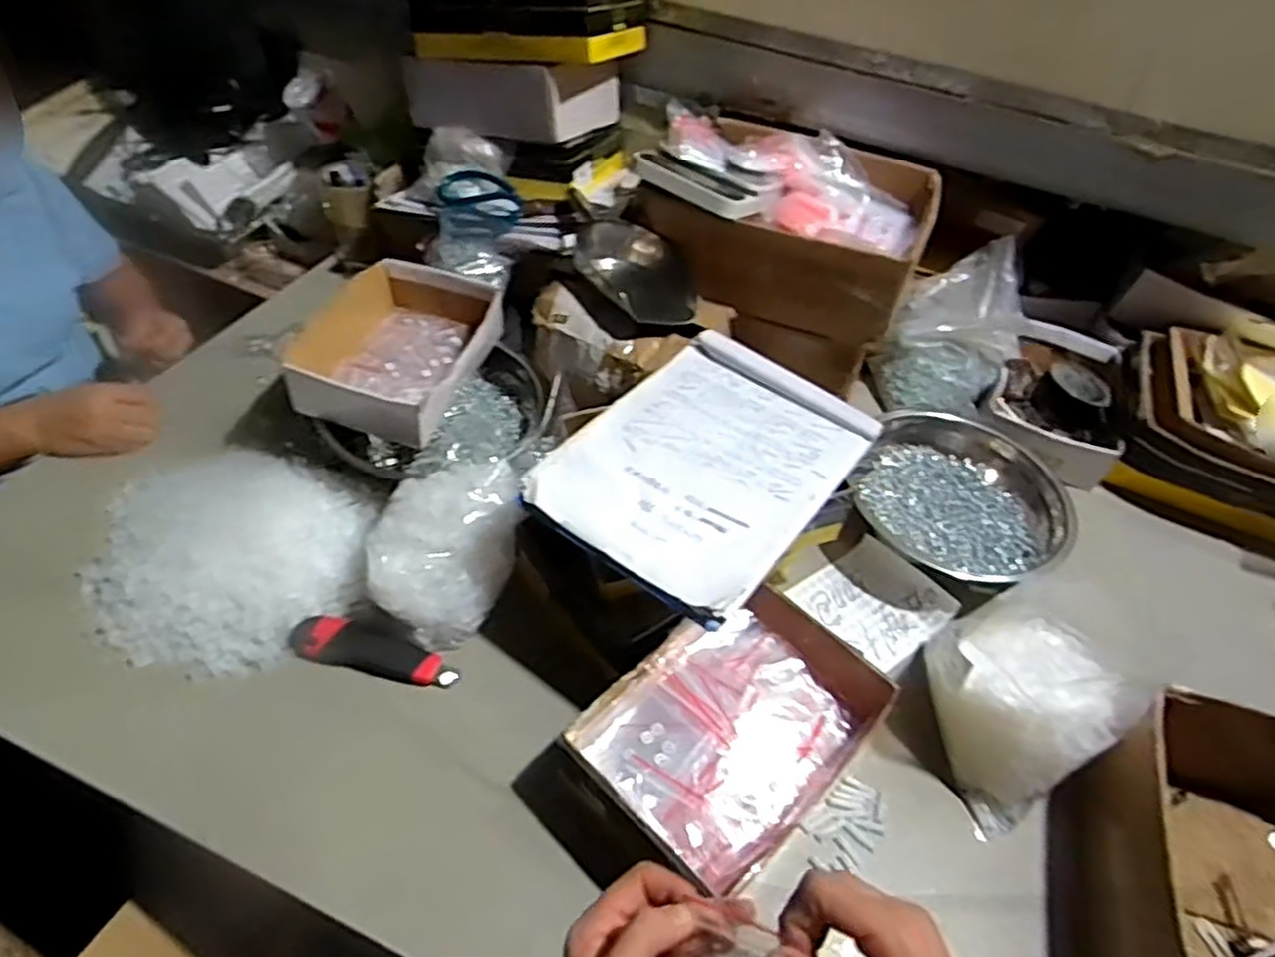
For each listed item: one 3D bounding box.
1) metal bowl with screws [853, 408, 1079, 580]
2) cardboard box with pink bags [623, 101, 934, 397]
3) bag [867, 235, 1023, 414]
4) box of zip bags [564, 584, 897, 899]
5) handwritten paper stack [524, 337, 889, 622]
[{"bbox_3d":[0.360,0.028,0.863,0.238,0.062,0.218,26,49,17],"label":"metal bowl with screws"},{"bbox_3d":[0.184,-0.300,0.980,0.339,0.221,0.277,15,47,7],"label":"cardboard box with pink bags"},{"bbox_3d":[0.434,-0.204,1.028,0.156,0.150,0.221,36,53,25],"label":"bag"},{"bbox_3d":[0.081,0.218,0.664,0.248,0.066,0.177,-33,59,-32],"label":"box of zip bags"},{"bbox_3d":[0.065,-0.021,0.706,0.221,0.015,0.302,29,50,19],"label":"handwritten paper stack"}]

